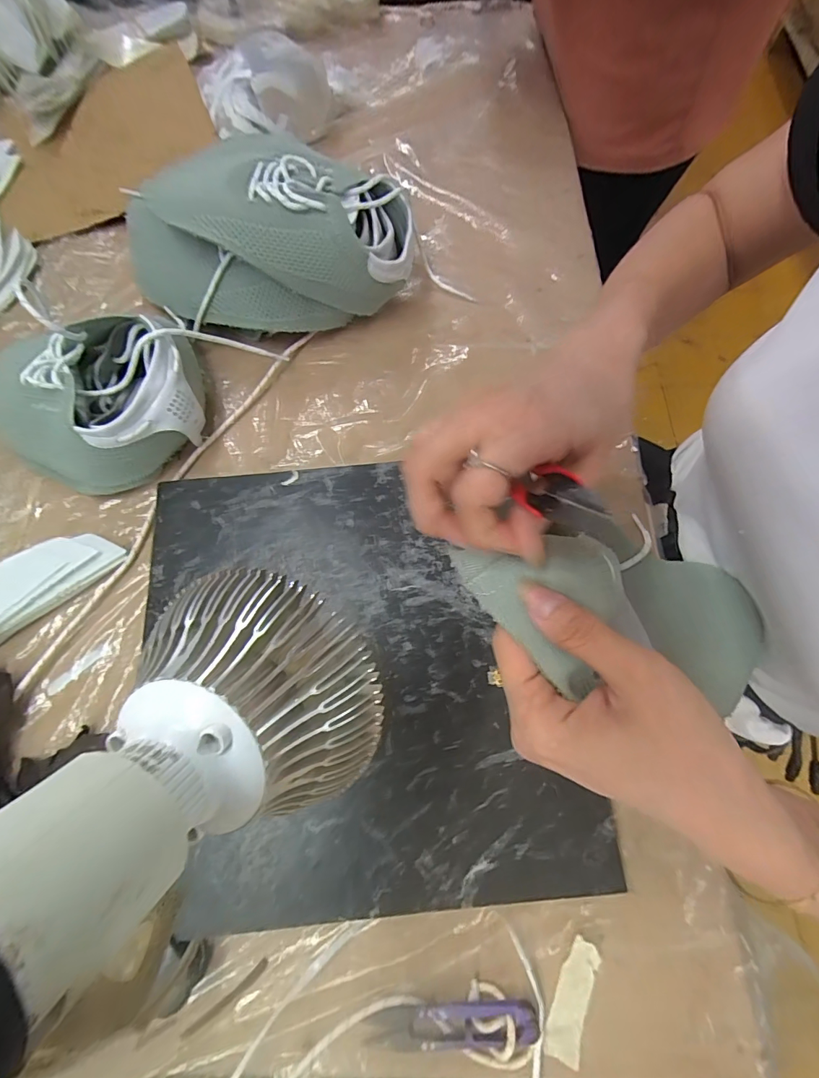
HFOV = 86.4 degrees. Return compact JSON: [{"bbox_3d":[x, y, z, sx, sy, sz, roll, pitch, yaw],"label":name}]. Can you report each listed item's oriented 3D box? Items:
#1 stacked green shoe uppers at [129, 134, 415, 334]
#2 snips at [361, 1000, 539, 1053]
[{"bbox_3d":[-0.132,-0.279,0.415,0.266,0.105,0.150,-15,70,-5],"label":"stacked green shoe uppers"},{"bbox_3d":[0.024,0.283,0.252,0.096,0.011,0.021,-4,70,-1],"label":"snips"}]

